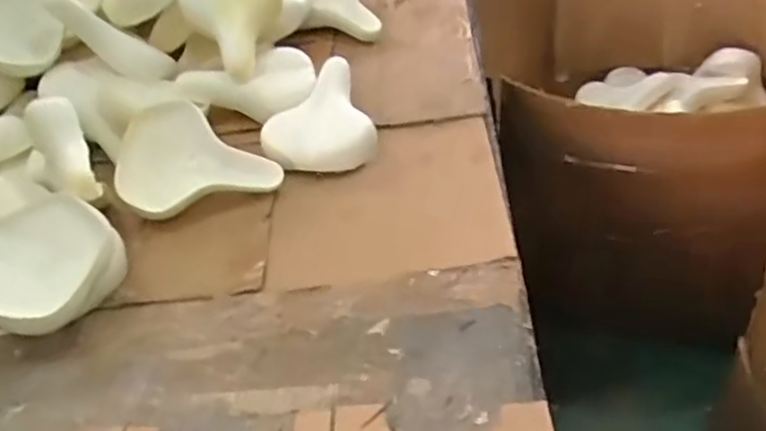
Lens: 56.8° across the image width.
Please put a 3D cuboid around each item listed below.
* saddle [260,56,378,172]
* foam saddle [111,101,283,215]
[{"bbox_3d":[-0.119,-0.169,1.206,0.185,0.074,0.217,-14,41,-11],"label":"saddle"},{"bbox_3d":[-0.301,-0.097,1.144,0.261,0.180,0.038,-10,-1,-1],"label":"foam saddle"}]

